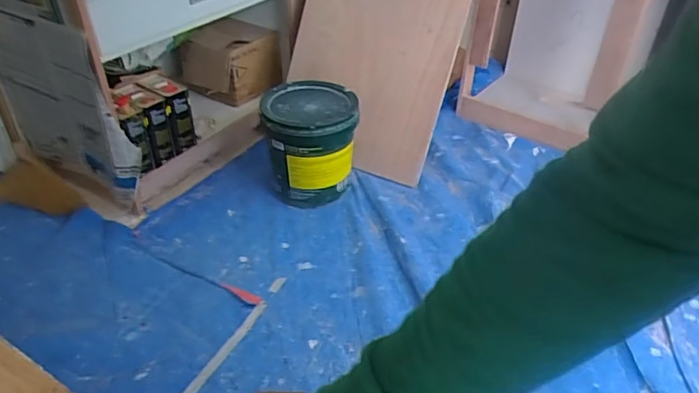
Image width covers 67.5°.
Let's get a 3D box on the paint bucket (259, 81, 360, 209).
[{"bbox_3d":[-0.127,-0.159,1.700,0.288,0.329,0.270,-2,36,-4],"label":"paint bucket"}]

